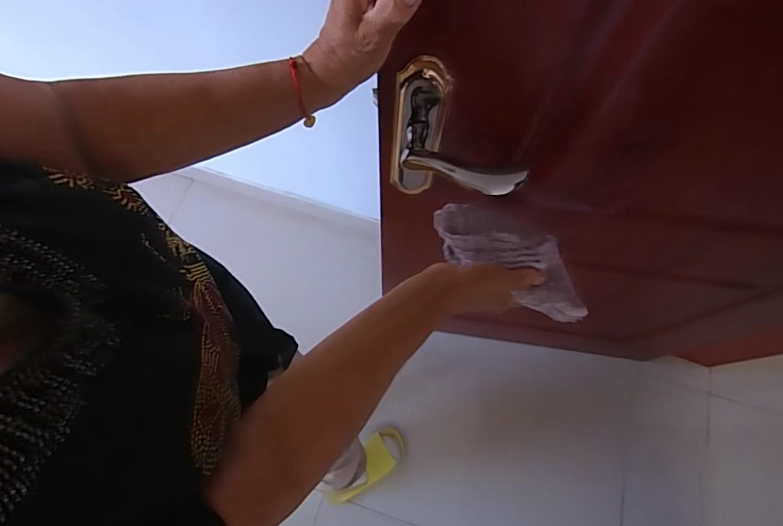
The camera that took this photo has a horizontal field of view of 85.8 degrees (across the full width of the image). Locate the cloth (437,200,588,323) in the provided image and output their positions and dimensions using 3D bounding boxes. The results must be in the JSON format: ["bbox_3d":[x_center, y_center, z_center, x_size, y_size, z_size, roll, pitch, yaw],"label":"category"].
[{"bbox_3d":[0.133,-0.003,0.467,0.188,0.074,0.064,35,73,6],"label":"cloth"}]

